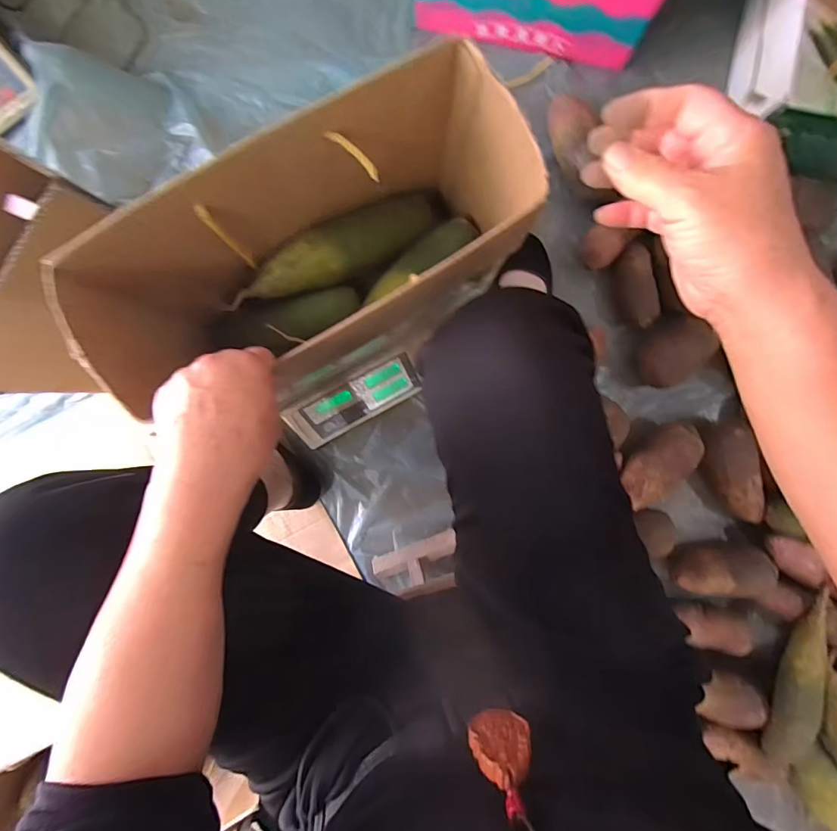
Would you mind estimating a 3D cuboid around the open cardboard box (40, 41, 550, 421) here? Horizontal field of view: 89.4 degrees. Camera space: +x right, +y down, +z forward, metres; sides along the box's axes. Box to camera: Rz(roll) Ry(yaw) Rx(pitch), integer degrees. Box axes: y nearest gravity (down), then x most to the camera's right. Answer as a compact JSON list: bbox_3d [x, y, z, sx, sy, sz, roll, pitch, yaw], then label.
[{"bbox_3d":[-0.092,-0.138,0.409,0.373,0.202,0.164,-29,92,2],"label":"open cardboard box"}]

